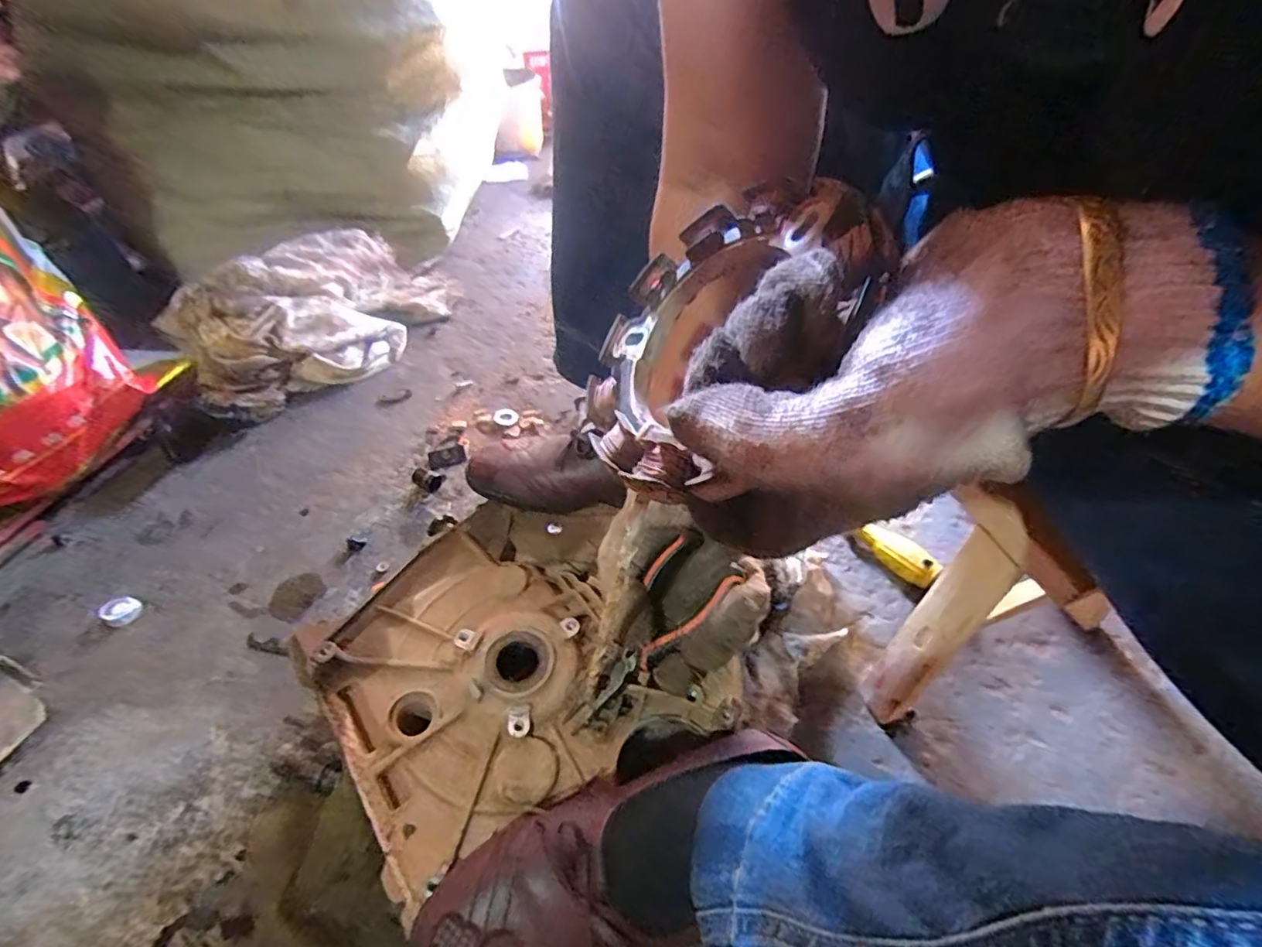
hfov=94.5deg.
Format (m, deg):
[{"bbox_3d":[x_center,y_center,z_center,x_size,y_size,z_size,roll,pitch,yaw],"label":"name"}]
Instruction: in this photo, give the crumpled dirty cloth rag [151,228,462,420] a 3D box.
[{"bbox_3d":[-0.433,-0.238,0.831,0.381,0.114,0.204,-33,57,-24],"label":"crumpled dirty cloth rag"}]

